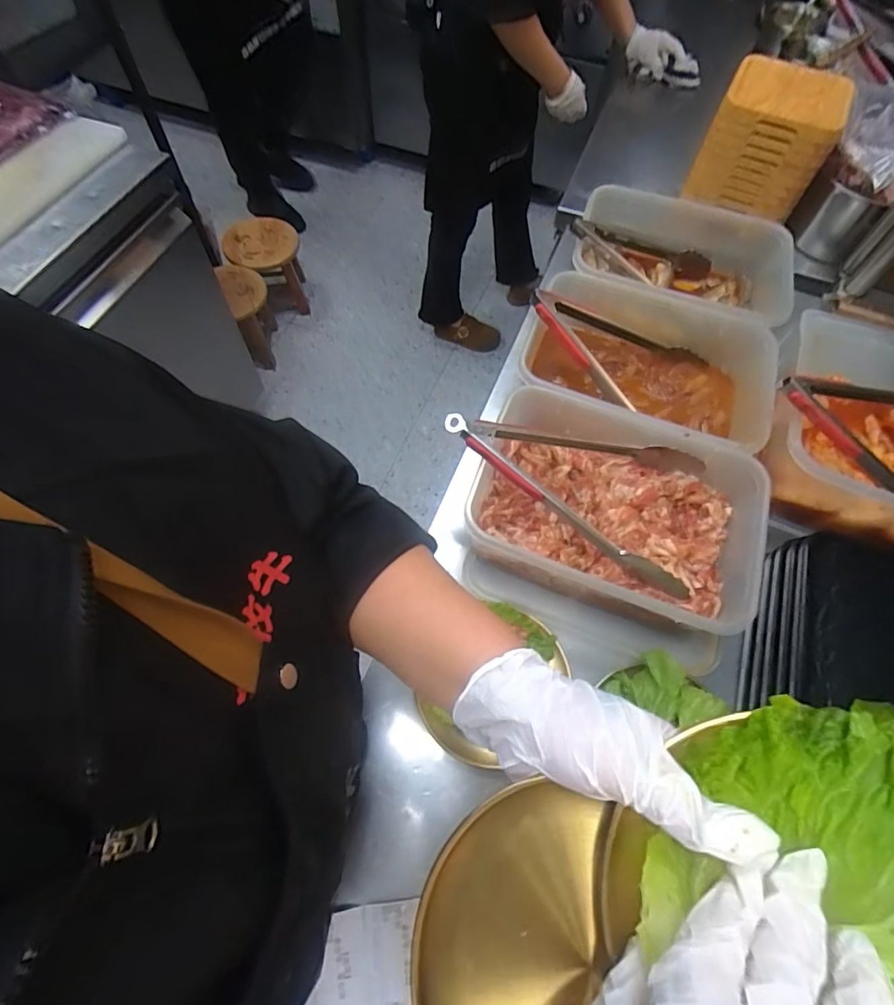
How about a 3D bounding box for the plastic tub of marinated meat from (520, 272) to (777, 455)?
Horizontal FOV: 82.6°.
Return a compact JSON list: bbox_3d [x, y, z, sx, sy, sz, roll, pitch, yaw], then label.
[{"bbox_3d":[0.267,-0.171,0.688,0.323,0.119,0.239,17,64,5],"label":"plastic tub of marinated meat"}]

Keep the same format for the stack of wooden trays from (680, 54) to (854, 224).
[{"bbox_3d":[0.533,-0.610,0.861,0.184,0.170,0.157,23,65,8],"label":"stack of wooden trays"}]

